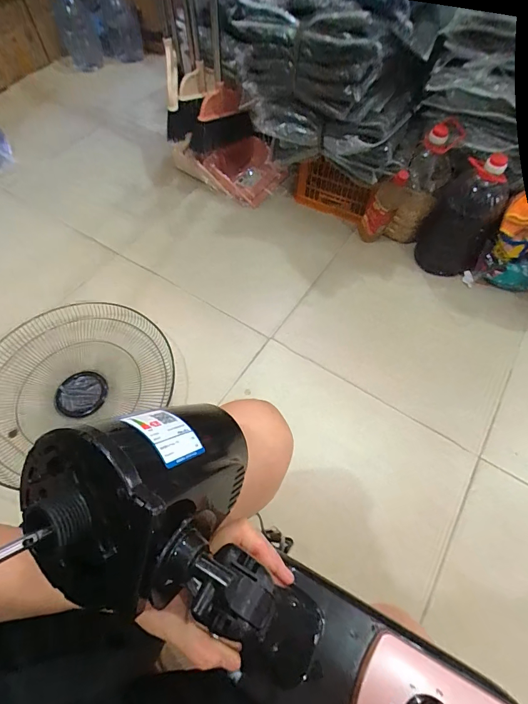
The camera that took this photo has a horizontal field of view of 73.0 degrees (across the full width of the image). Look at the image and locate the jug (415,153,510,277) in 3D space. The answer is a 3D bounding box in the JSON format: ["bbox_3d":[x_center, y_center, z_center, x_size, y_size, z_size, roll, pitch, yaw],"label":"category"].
[{"bbox_3d":[0.563,-0.387,1.020,0.162,0.302,0.147,5,60,3],"label":"jug"}]

